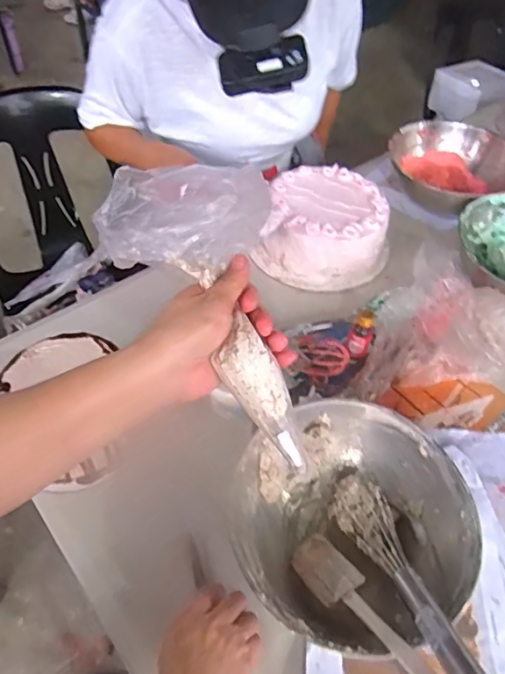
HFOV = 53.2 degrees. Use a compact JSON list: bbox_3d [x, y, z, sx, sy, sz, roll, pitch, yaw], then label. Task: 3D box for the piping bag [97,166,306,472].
[{"bbox_3d":[-0.009,-0.016,0.382,0.115,0.082,0.240,-32,101,-25],"label":"piping bag"}]

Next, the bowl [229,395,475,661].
[{"bbox_3d":[0.099,0.190,0.527,0.228,0.082,0.233,2,51,-2],"label":"bowl"}]

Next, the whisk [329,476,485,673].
[{"bbox_3d":[0.138,0.218,0.467,0.049,0.047,0.254,-9,18,-11],"label":"whisk"}]

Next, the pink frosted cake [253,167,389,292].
[{"bbox_3d":[0.111,-0.187,0.840,0.222,0.109,0.201,5,51,1],"label":"pink frosted cake"}]

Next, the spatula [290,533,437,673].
[{"bbox_3d":[0.105,0.253,0.457,0.051,0.014,0.229,-23,21,-20],"label":"spatula"}]

